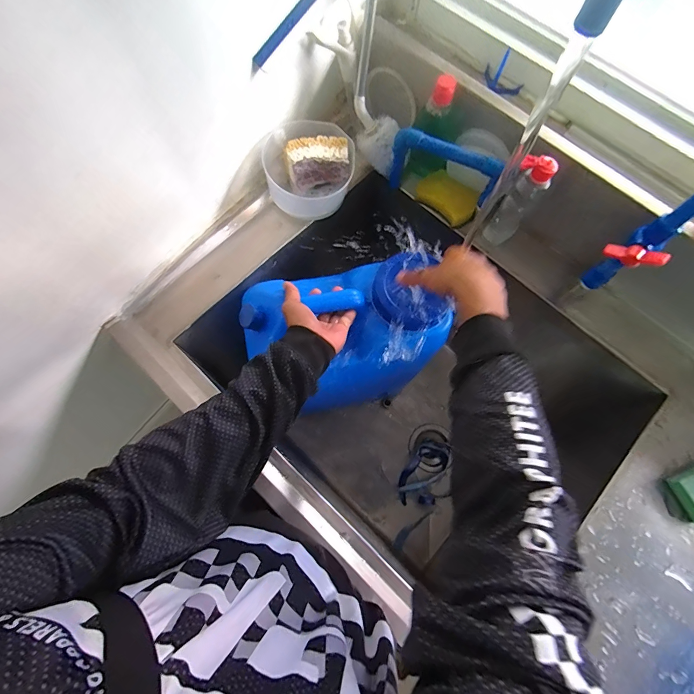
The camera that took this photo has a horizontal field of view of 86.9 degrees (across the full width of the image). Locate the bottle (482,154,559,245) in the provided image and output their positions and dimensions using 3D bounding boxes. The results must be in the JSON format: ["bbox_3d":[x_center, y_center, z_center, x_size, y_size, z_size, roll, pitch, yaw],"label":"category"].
[{"bbox_3d":[0.259,-0.225,0.557,0.057,0.153,0.058,39,76,9],"label":"bottle"}]

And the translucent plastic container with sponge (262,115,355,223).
[{"bbox_3d":[-0.063,-0.297,0.611,0.141,0.082,0.145,-4,73,-3],"label":"translucent plastic container with sponge"}]

